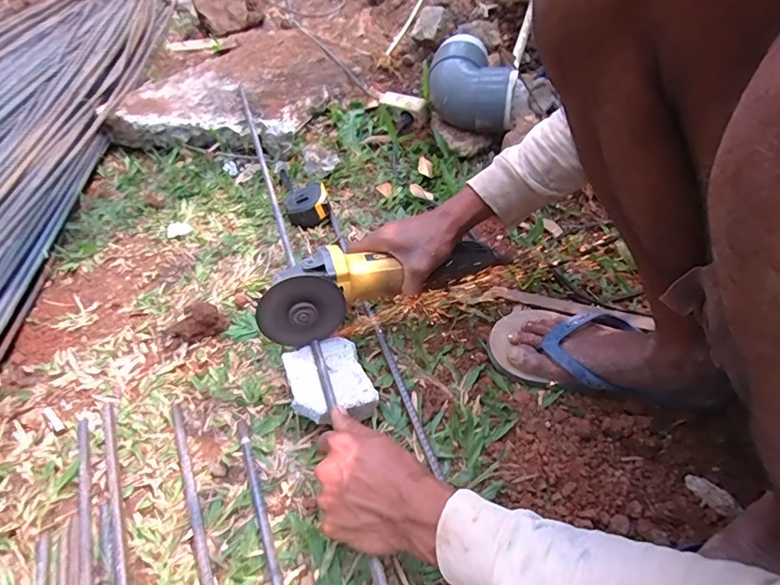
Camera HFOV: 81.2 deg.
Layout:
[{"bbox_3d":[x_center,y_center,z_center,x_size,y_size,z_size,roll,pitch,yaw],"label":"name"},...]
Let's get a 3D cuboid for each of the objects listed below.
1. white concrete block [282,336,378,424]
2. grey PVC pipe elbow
[{"bbox_3d":[-0.067,0.103,0.502,0.083,0.050,0.094,-18,47,-16],"label":"white concrete block"},{"bbox_3d":[0.163,-0.427,0.953,0.163,0.146,0.188,2,44,4],"label":"grey PVC pipe elbow"}]

